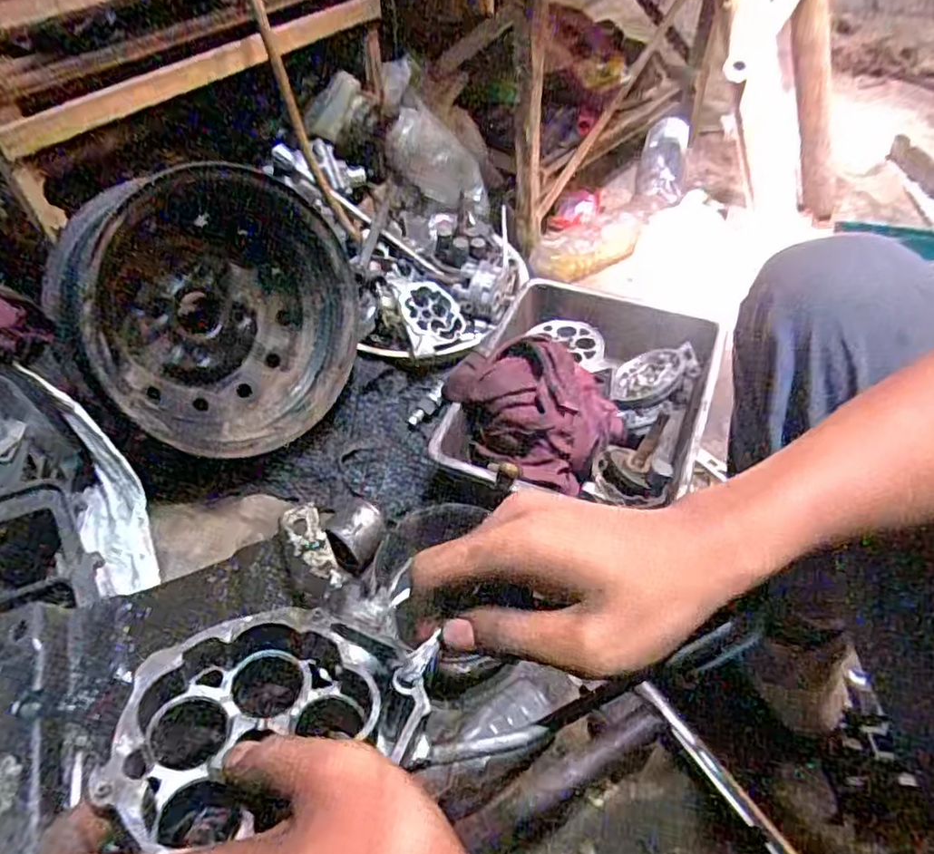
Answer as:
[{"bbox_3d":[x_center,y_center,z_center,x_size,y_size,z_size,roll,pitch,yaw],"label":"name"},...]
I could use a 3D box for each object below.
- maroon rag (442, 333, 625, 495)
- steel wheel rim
[{"bbox_3d":[0.082,-0.036,0.820,0.218,0.093,0.174,22,54,20],"label":"maroon rag"},{"bbox_3d":[-0.329,-0.128,0.884,0.150,0.407,0.336,-2,75,46],"label":"steel wheel rim"}]

